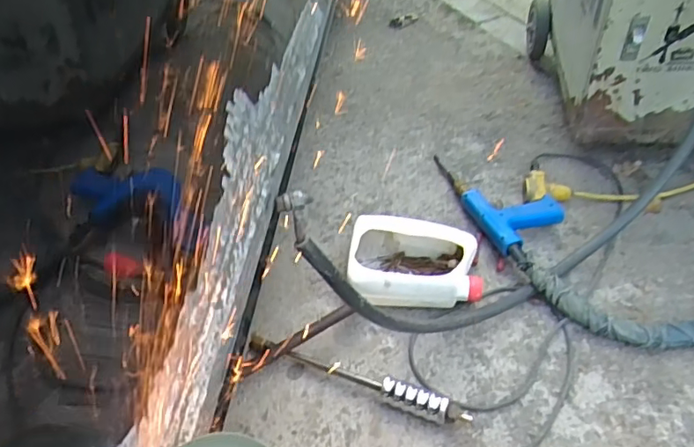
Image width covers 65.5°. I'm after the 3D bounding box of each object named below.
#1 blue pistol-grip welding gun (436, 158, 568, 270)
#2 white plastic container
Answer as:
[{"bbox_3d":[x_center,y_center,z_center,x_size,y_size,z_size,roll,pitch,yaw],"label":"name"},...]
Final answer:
[{"bbox_3d":[0.310,-0.057,1.092,0.152,0.059,0.356,-17,49,-10],"label":"blue pistol-grip welding gun"},{"bbox_3d":[0.120,0.065,0.980,0.216,0.091,0.177,1,48,7],"label":"white plastic container"}]

